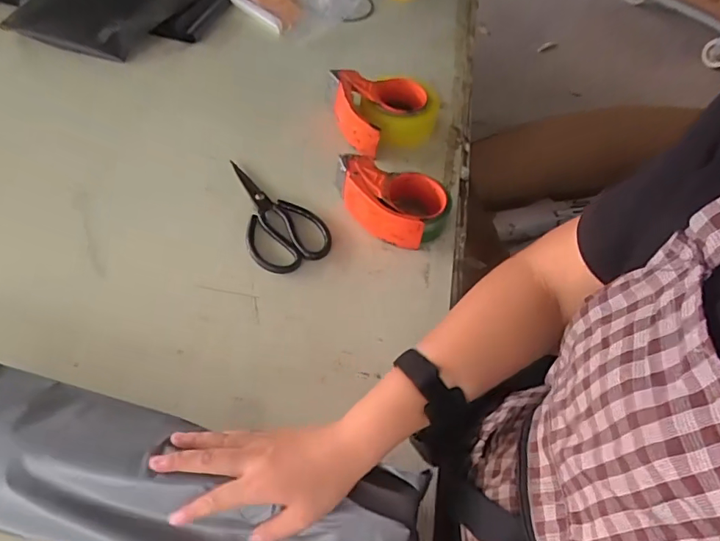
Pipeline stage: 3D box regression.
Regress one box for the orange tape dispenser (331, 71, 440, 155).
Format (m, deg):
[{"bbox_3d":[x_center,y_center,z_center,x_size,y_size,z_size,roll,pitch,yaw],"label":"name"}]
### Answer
[{"bbox_3d":[0.045,-0.255,0.793,0.165,0.056,0.157,-14,55,-15],"label":"orange tape dispenser"}]

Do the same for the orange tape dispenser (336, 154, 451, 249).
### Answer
[{"bbox_3d":[0.037,-0.091,0.672,0.159,0.061,0.097,16,53,7],"label":"orange tape dispenser"}]

